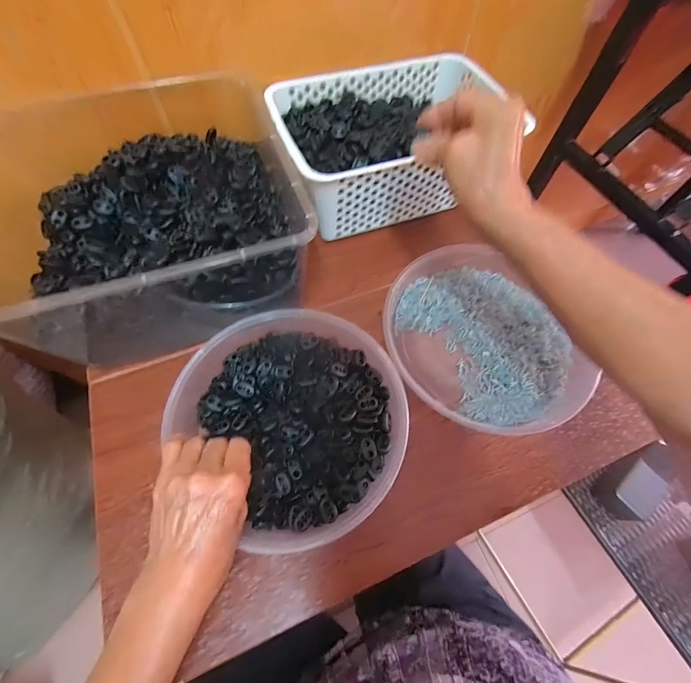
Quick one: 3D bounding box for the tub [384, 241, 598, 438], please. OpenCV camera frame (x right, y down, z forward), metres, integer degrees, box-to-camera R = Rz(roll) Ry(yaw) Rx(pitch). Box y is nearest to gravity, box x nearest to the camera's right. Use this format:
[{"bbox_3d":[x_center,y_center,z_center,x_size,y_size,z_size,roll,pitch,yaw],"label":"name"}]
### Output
[{"bbox_3d":[0.154,-0.007,0.389,0.211,0.036,0.229,1,64,-2],"label":"tub"}]

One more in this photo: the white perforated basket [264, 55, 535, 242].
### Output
[{"bbox_3d":[0.063,-0.283,0.475,0.302,0.097,0.202,-19,66,-11],"label":"white perforated basket"}]

